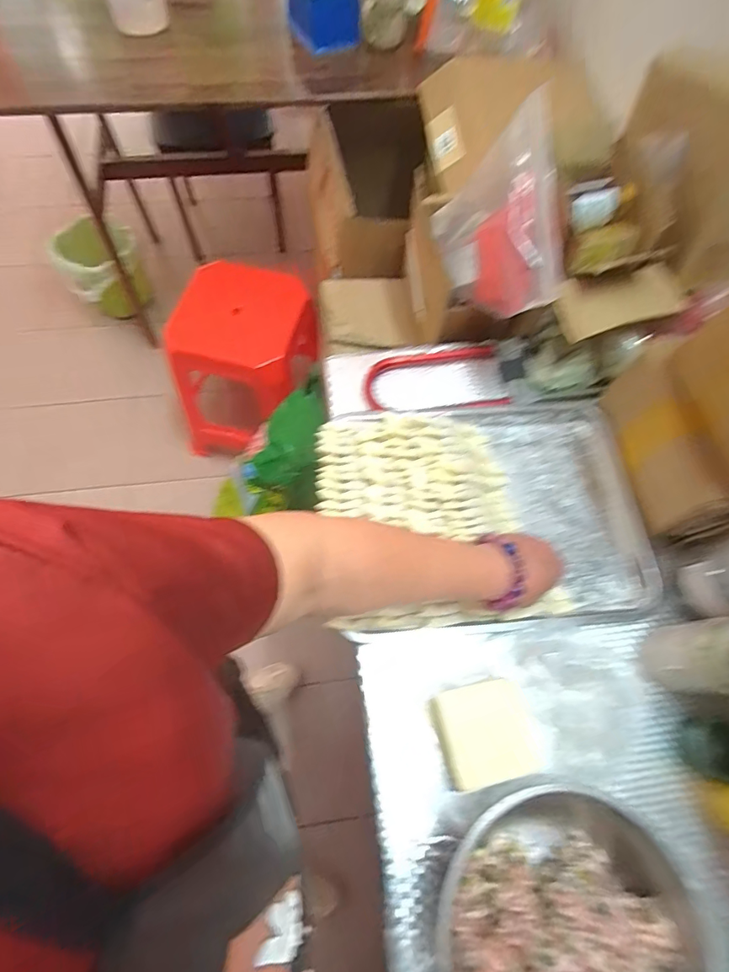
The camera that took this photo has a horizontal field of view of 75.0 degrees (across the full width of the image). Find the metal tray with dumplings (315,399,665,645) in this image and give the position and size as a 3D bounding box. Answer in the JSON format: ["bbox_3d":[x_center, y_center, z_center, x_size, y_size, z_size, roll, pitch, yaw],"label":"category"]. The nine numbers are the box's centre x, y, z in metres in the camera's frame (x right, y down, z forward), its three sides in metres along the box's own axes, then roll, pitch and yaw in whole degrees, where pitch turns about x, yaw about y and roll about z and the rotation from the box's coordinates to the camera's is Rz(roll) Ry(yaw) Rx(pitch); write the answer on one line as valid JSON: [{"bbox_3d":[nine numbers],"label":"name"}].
[{"bbox_3d":[0.156,0.029,0.612,0.410,0.042,0.298,-6,68,-5],"label":"metal tray with dumplings"}]

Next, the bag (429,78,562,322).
[{"bbox_3d":[0.164,-0.318,0.605,0.096,0.184,0.234,-5,68,-5],"label":"bag"}]

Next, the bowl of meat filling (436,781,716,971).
[{"bbox_3d":[0.181,0.399,0.426,0.219,0.079,0.227,1,68,-3],"label":"bowl of meat filling"}]

